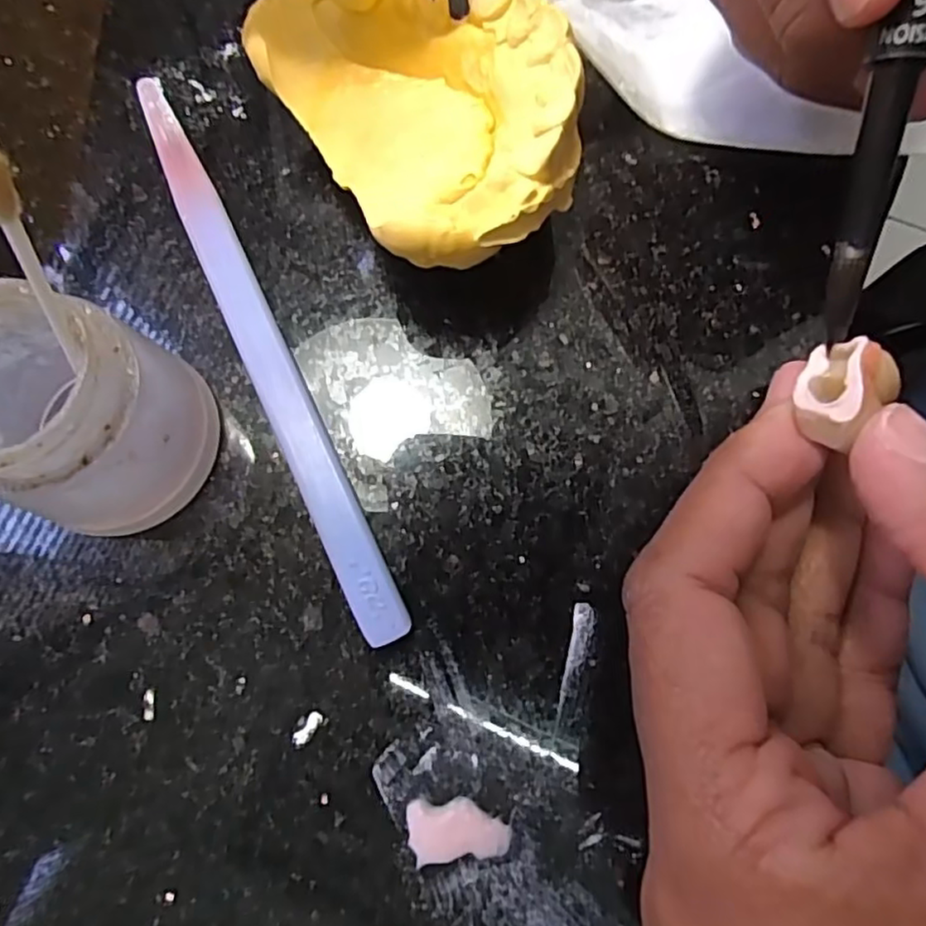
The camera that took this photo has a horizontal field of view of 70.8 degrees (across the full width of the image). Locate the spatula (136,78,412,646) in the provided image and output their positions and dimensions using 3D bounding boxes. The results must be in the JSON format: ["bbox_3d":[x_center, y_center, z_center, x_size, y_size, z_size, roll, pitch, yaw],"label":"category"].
[{"bbox_3d":[-0.044,-0.027,0.138,0.010,0.005,0.136,-25,79,-6],"label":"spatula"}]

